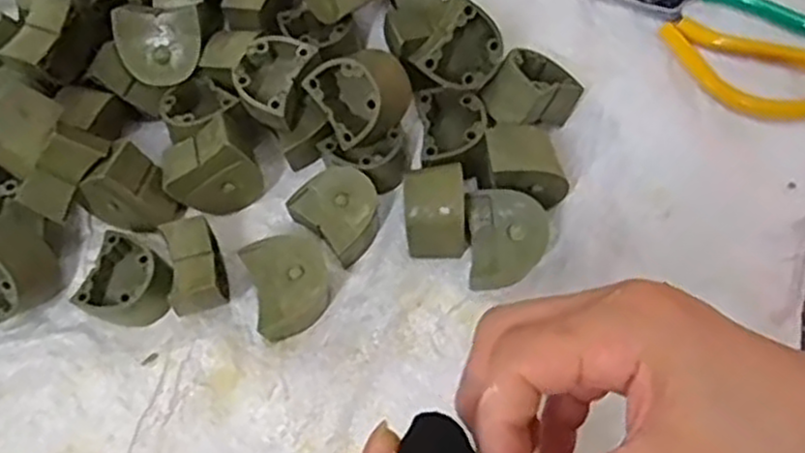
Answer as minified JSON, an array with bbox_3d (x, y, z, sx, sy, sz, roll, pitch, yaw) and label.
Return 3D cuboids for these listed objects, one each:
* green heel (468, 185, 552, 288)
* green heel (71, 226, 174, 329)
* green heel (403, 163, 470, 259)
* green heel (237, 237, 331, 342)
[{"bbox_3d":[0.056,0.009,0.403,0.041,0.033,0.051,-3,65,3],"label":"green heel"},{"bbox_3d":[-0.147,0.031,0.413,0.045,0.023,0.046,17,67,12],"label":"green heel"},{"bbox_3d":[0.018,-0.007,0.413,0.033,0.037,0.043,-5,65,2],"label":"green heel"},{"bbox_3d":[-0.059,0.031,0.404,0.041,0.028,0.050,-16,65,-3],"label":"green heel"}]

